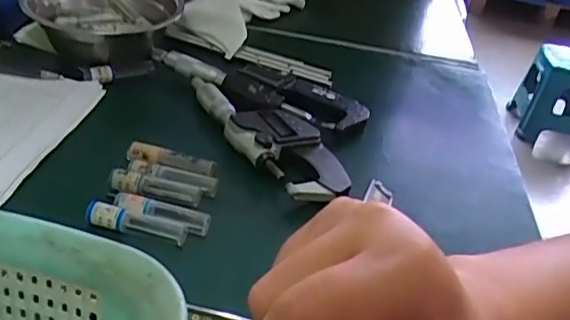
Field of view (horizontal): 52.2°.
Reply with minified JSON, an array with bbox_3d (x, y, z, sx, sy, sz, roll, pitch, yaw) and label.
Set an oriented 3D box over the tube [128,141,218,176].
[{"bbox_3d":[-0.074,0.000,0.377,0.058,0.014,0.011,16,35,9],"label":"tube"}]

